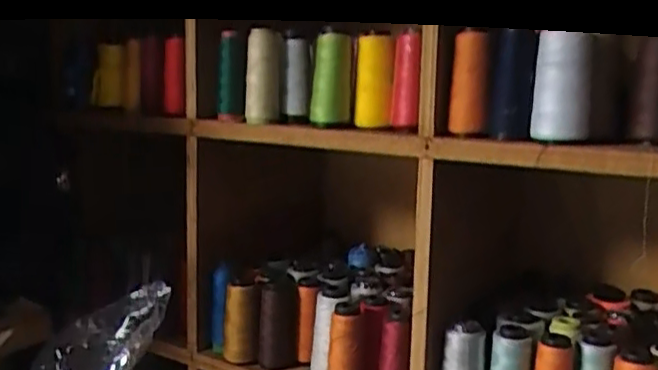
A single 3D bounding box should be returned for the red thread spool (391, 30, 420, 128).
[{"bbox_3d":[0.082,-0.113,0.705,0.028,0.098,0.035,3,9,9],"label":"red thread spool"}]

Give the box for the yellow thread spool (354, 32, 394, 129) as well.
[{"bbox_3d":[0.051,-0.116,0.734,0.040,0.099,0.048,2,8,5],"label":"yellow thread spool"}]

